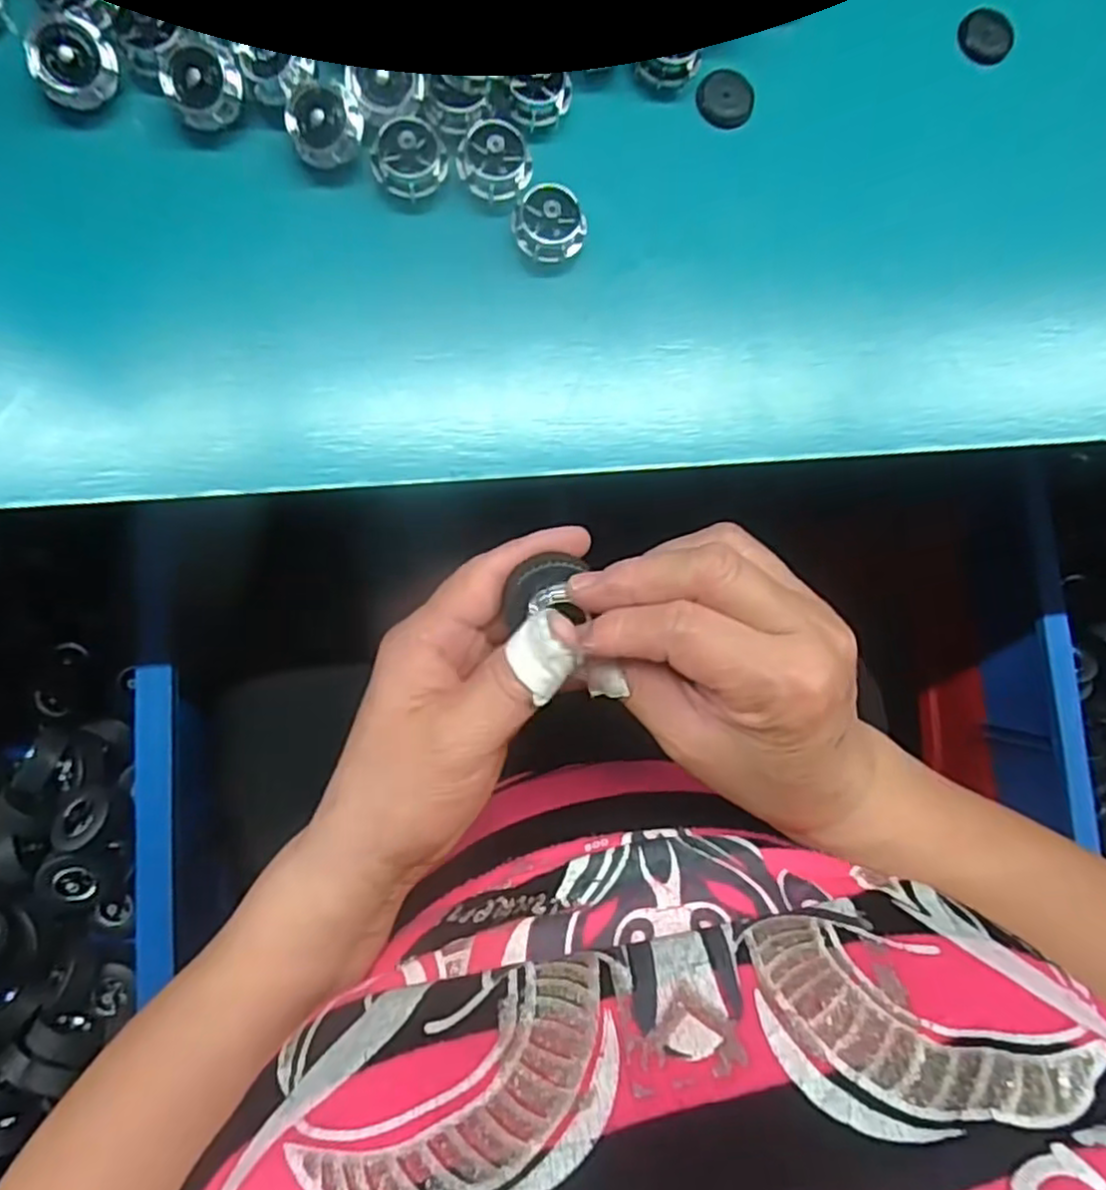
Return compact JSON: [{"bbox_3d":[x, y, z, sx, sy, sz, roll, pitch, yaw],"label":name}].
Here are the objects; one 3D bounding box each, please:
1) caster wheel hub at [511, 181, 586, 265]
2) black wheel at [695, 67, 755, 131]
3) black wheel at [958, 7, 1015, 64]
[{"bbox_3d":[-0.001,-0.127,0.246,0.022,0.012,0.023,0,87,-4],"label":"caster wheel hub"},{"bbox_3d":[0.066,-0.186,0.270,0.022,0.004,0.022,0,87,-4],"label":"black wheel"},{"bbox_3d":[0.173,-0.223,0.287,0.022,0.008,0.022,0,87,-4],"label":"black wheel"}]

